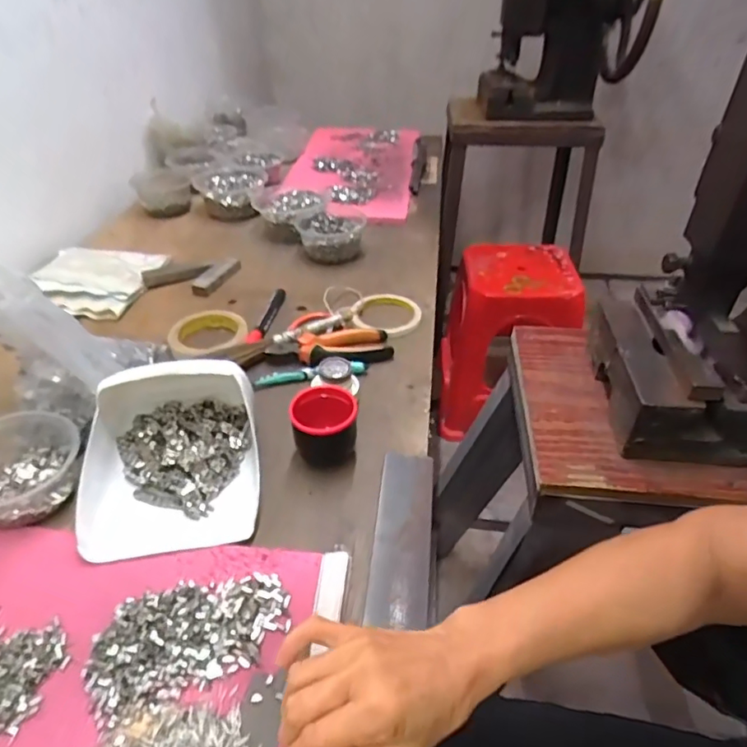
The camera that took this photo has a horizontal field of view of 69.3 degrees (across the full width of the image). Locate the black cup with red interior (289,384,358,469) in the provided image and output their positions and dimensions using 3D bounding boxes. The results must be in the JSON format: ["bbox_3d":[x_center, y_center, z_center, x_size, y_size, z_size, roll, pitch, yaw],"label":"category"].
[{"bbox_3d":[-0.048,0.055,0.541,0.064,0.057,0.075,1,39,2],"label":"black cup with red interior"}]

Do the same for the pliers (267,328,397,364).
[{"bbox_3d":[-0.052,-0.031,0.675,0.147,0.017,0.061,-10,42,-17],"label":"pliers"}]

